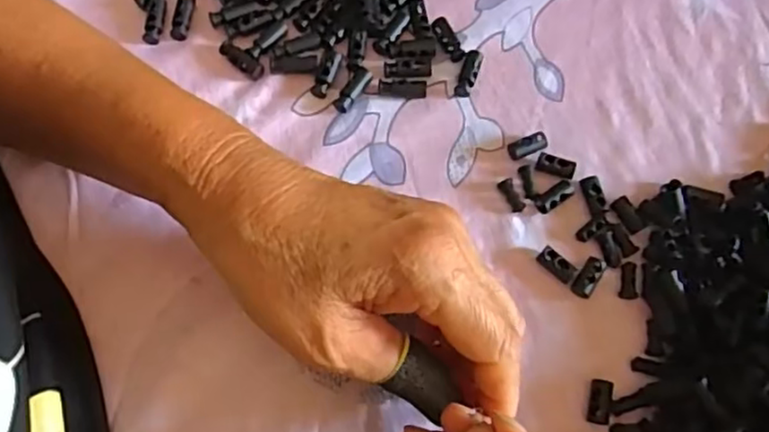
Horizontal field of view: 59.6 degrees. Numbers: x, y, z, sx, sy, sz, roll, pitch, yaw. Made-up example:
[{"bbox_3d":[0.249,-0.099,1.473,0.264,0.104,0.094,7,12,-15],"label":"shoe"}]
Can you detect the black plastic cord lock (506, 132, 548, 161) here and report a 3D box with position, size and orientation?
[{"bbox_3d":[0.070,-0.034,0.329,0.020,0.006,0.009,-24,72,-11],"label":"black plastic cord lock"}]

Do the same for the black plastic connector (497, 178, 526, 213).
[{"bbox_3d":[0.061,-0.010,0.321,0.007,0.004,0.017,-24,72,-10],"label":"black plastic connector"}]

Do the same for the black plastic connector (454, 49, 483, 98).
[{"bbox_3d":[0.043,-0.073,0.342,0.009,0.007,0.025,19,70,5],"label":"black plastic connector"}]

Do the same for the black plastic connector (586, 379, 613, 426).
[{"bbox_3d":[0.093,0.080,0.287,0.010,0.006,0.018,13,69,3],"label":"black plastic connector"}]

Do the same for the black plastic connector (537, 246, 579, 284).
[{"bbox_3d":[0.079,0.023,0.307,0.019,0.009,0.007,40,73,12],"label":"black plastic connector"}]

